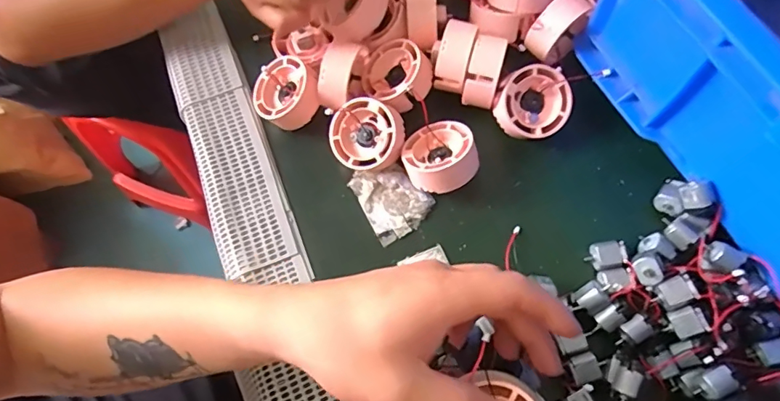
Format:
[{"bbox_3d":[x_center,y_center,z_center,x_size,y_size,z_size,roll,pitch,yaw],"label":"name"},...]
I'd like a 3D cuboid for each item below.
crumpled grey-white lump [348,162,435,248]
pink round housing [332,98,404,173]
[{"bbox_3d":[0.001,-0.002,0.386,0.049,0.008,0.061,-29,71,-10],"label":"crumpled grey-white lump"},{"bbox_3d":[-0.018,-0.051,0.382,0.054,0.025,0.054,-42,80,17],"label":"pink round housing"}]

